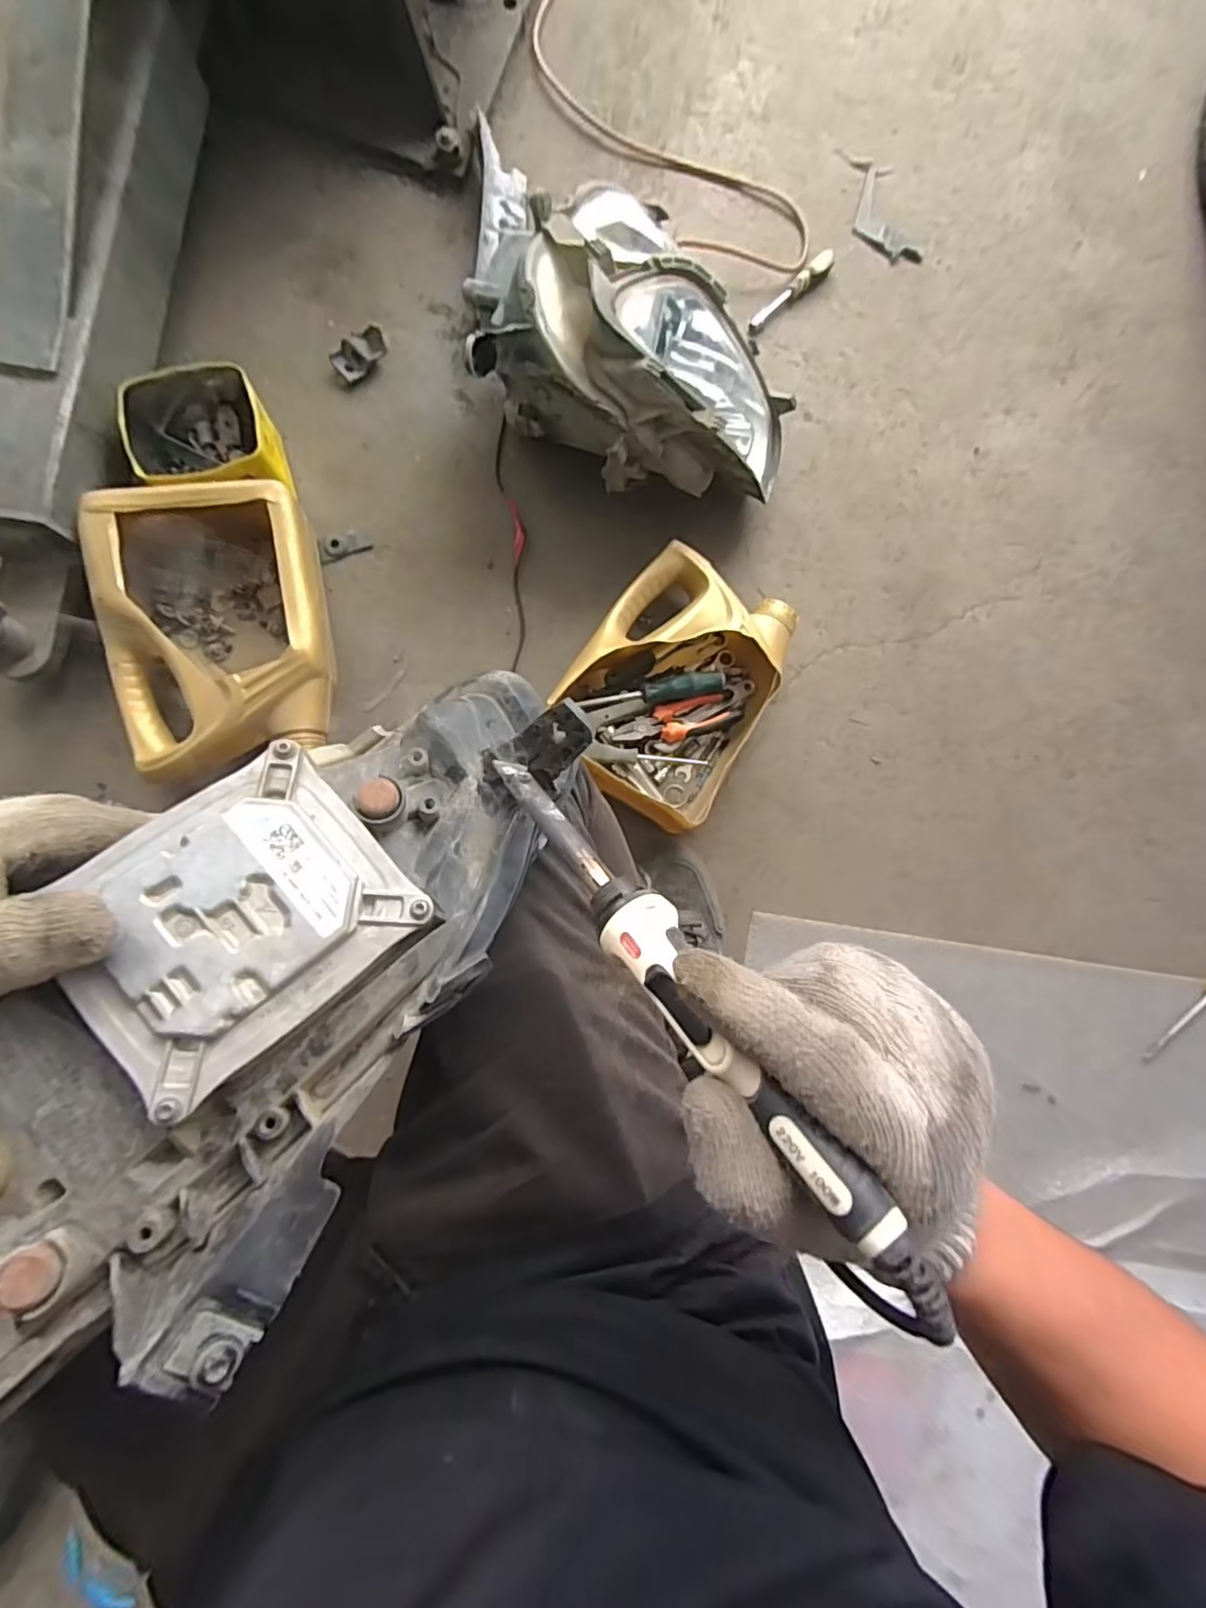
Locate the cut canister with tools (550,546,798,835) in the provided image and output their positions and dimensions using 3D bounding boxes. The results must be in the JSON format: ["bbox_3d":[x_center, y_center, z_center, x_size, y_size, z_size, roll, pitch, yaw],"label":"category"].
[{"bbox_3d":[0.079,-0.131,0.716,0.211,0.087,0.288,28,81,-2],"label":"cut canister with tools"}]

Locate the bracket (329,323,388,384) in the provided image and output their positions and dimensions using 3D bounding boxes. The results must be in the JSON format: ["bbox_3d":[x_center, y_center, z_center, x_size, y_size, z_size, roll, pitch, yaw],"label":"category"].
[{"bbox_3d":[-0.296,-0.545,0.755,0.069,0.024,0.042,-44,89,-9],"label":"bracket"}]

